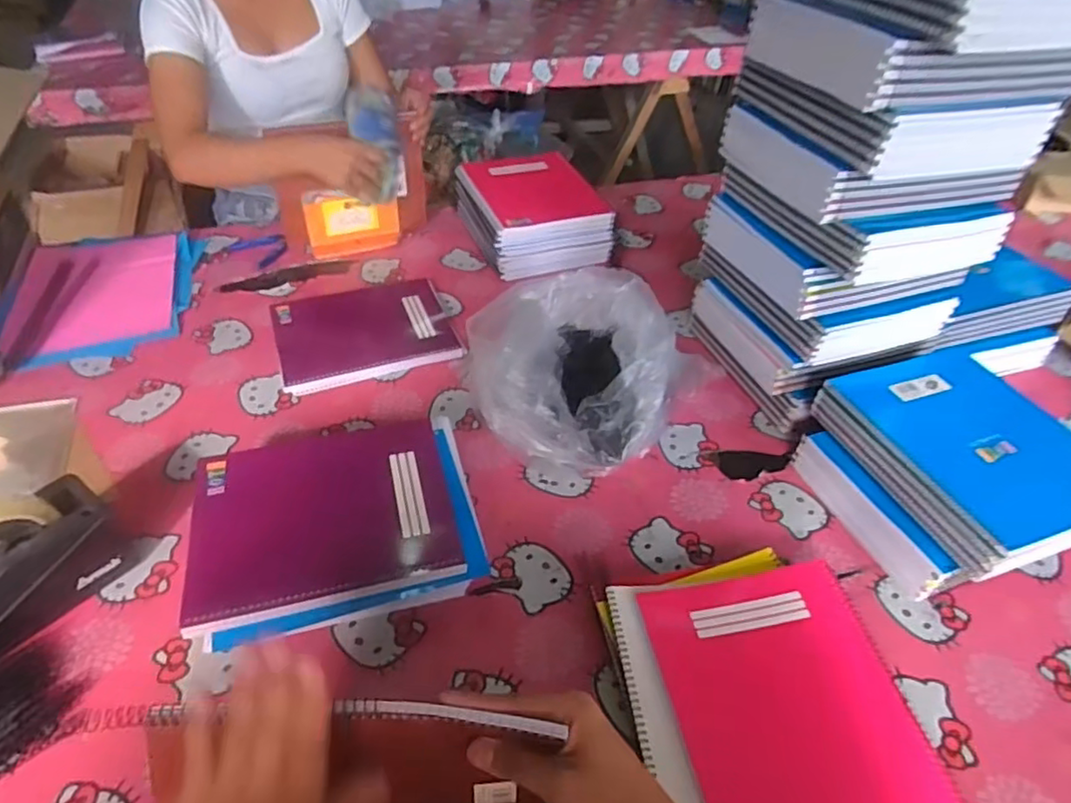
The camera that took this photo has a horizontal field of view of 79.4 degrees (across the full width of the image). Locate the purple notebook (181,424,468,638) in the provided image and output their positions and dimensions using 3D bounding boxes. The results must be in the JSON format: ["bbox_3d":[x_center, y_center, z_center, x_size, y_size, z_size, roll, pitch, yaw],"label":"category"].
[{"bbox_3d":[-0.210,0.114,0.650,0.248,0.027,0.191,-10,44,-14],"label":"purple notebook"}]

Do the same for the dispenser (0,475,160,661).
[{"bbox_3d":[-0.484,0.158,0.588,0.079,0.118,0.212,25,47,22],"label":"dispenser"}]

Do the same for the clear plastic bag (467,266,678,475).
[{"bbox_3d":[0.043,-0.041,0.824,0.247,0.134,0.258,-9,44,-13],"label":"clear plastic bag"}]

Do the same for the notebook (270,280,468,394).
[{"bbox_3d":[-0.256,-0.113,0.965,0.251,0.023,0.223,-12,45,-16],"label":"notebook"}]

